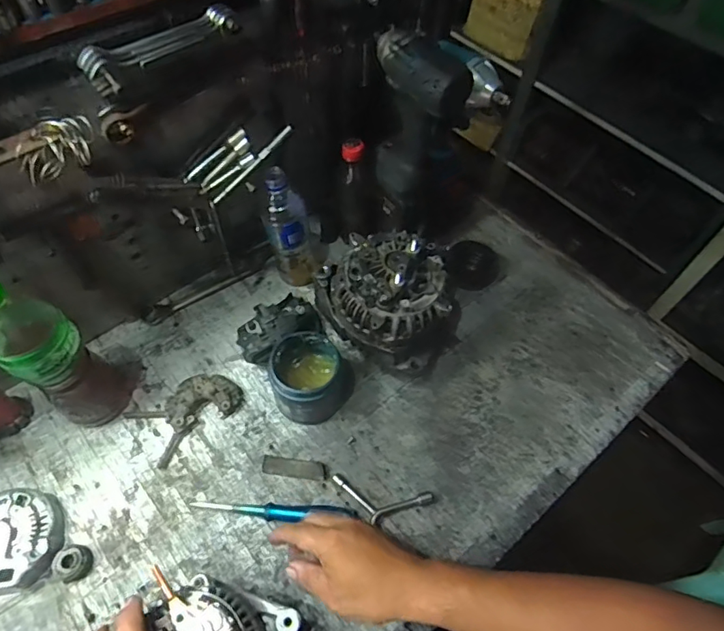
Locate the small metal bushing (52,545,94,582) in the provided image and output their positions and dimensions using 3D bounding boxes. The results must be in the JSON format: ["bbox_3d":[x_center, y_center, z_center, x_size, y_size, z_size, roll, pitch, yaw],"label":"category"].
[{"bbox_3d":[-0.331,0.284,0.586,0.037,0.018,0.036,1,56,-2],"label":"small metal bushing"}]

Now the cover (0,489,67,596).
[{"bbox_3d":[-0.408,0.260,0.588,0.113,0.038,0.107,-2,57,-4],"label":"cover"}]

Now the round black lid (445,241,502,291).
[{"bbox_3d":[0.181,-0.080,0.833,0.086,0.035,0.085,1,56,-2],"label":"round black lid"}]

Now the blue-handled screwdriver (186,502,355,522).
[{"bbox_3d":[-0.110,0.239,0.625,0.197,0.022,0.021,1,56,3],"label":"blue-handled screwdriver"}]

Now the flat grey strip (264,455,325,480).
[{"bbox_3d":[-0.087,0.195,0.658,0.081,0.006,0.022,4,59,8],"label":"flat grey strip"}]

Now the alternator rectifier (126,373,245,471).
[{"bbox_3d":[-0.230,0.126,0.684,0.136,0.029,0.088,-29,62,-20],"label":"alternator rectifier"}]

